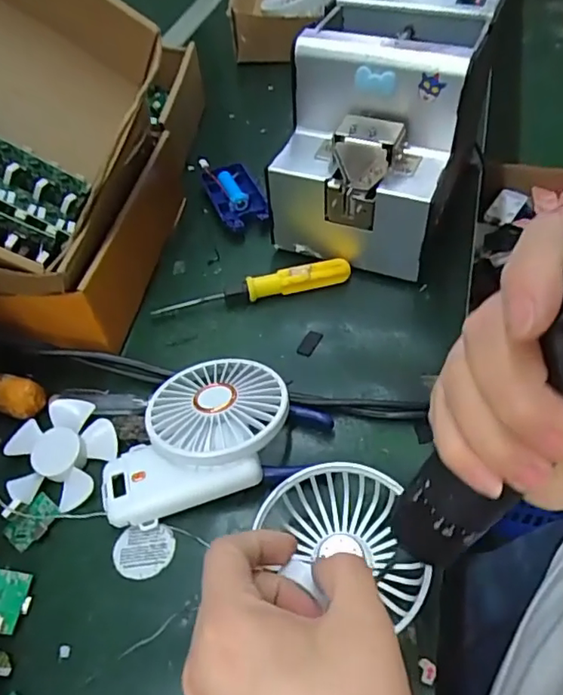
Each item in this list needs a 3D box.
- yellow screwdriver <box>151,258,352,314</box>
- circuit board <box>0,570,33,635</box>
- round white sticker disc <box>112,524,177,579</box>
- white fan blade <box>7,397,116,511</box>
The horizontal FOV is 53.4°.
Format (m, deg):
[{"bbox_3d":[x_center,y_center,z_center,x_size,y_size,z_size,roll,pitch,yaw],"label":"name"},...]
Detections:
[{"bbox_3d":[-0.022,-0.048,0.440,0.154,0.021,0.017,-11,50,-3],"label":"yellow screwdriver"},{"bbox_3d":[-0.148,0.136,0.300,0.023,0.008,0.031,21,46,-13],"label":"circuit board"},{"bbox_3d":[-0.078,0.116,0.318,0.034,0.004,0.030,-6,50,1],"label":"round white sticker disc"},{"bbox_3d":[-0.140,0.065,0.356,0.069,0.014,0.066,-3,51,4],"label":"white fan blade"}]

